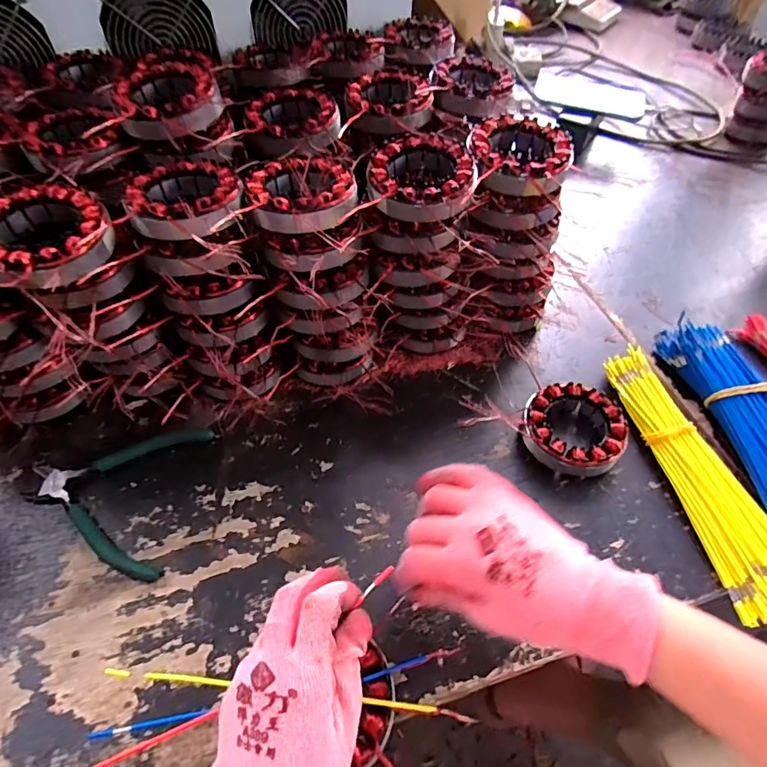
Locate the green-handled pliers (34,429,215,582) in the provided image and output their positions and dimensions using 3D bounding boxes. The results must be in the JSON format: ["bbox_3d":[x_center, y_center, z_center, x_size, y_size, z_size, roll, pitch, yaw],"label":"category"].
[{"bbox_3d":[-0.227,0.089,0.403,0.129,0.009,0.133,6,52,3],"label":"green-handled pliers"}]

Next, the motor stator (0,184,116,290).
[{"bbox_3d":[-0.239,-0.102,0.341,0.086,0.029,0.098,-25,58,-20],"label":"motor stator"}]

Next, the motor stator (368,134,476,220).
[{"bbox_3d":[0.031,-0.164,0.396,0.089,0.035,0.097,10,53,5],"label":"motor stator"}]

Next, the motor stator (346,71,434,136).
[{"bbox_3d":[0.006,-0.283,0.485,0.084,0.033,0.086,3,52,0],"label":"motor stator"}]

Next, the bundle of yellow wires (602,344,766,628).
[{"bbox_3d":[0.277,0.071,0.421,0.065,0.022,0.246,-7,52,-7],"label":"bundle of yellow wires"}]

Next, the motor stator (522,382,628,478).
[{"bbox_3d":[0.171,0.041,0.438,0.085,0.033,0.083,16,53,11],"label":"motor stator"}]

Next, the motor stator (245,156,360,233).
[{"bbox_3d":[-0.064,-0.149,0.381,0.084,0.024,0.093,-15,55,-14],"label":"motor stator"}]

